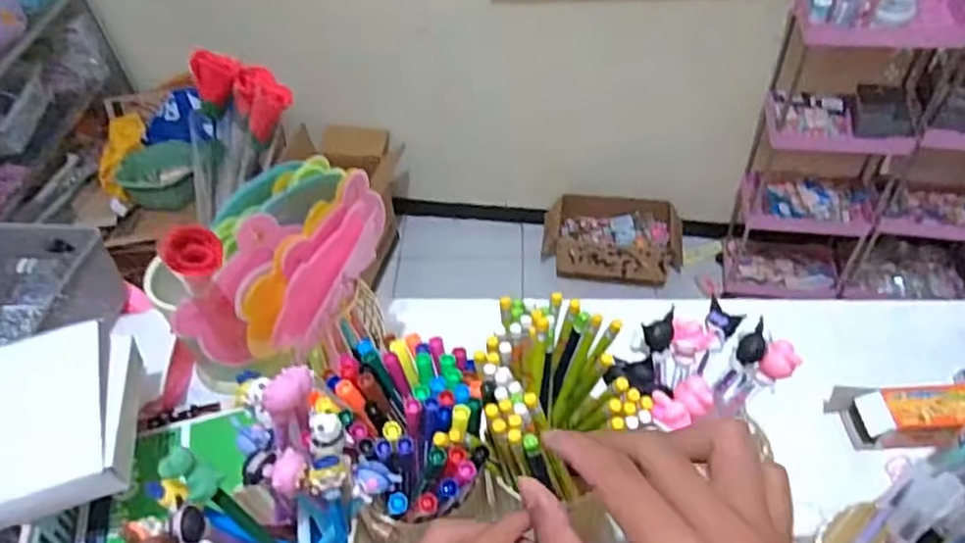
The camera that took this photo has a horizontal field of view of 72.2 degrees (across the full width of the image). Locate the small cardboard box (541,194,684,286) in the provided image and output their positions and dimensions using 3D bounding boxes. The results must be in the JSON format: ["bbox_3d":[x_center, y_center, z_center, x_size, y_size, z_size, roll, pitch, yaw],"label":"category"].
[{"bbox_3d":[0.383,-0.089,1.935,0.400,0.128,0.246,3,50,8],"label":"small cardboard box"}]

